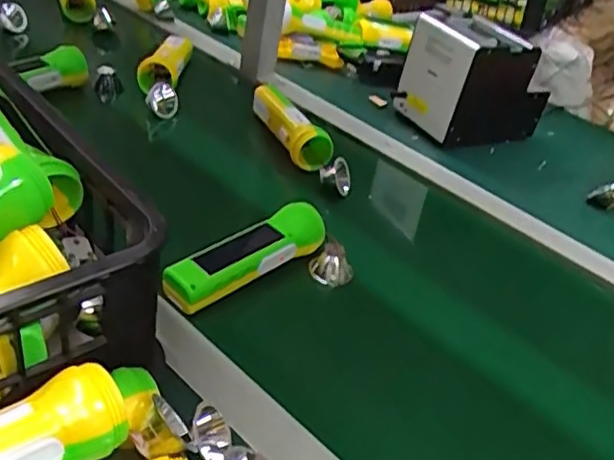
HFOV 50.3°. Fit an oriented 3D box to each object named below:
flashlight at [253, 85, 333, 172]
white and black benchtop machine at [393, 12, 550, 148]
[{"bbox_3d":[-0.024,-0.136,0.833,0.045,0.044,0.163,-9,39,-27],"label":"flashlight"},{"bbox_3d":[0.239,-0.217,0.930,0.179,0.143,0.124,-10,40,-27],"label":"white and black benchtop machine"}]

